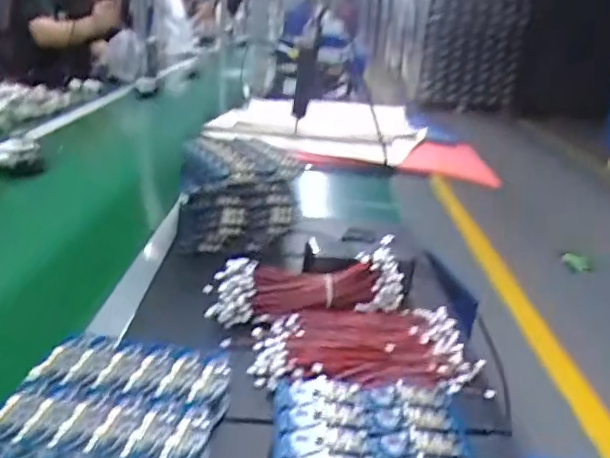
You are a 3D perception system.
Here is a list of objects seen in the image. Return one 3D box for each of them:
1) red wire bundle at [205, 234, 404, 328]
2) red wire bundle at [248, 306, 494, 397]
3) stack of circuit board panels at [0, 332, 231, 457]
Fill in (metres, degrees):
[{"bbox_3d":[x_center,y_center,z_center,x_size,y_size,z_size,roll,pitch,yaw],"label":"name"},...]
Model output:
[{"bbox_3d":[0.003,0.062,0.621,0.216,0.061,0.045,-2,23,-14],"label":"red wire bundle"},{"bbox_3d":[0.059,0.117,0.575,0.219,0.020,0.134,2,22,-5],"label":"red wire bundle"},{"bbox_3d":[-0.149,0.142,0.446,0.158,0.034,0.143,6,22,4],"label":"stack of circuit board panels"}]

